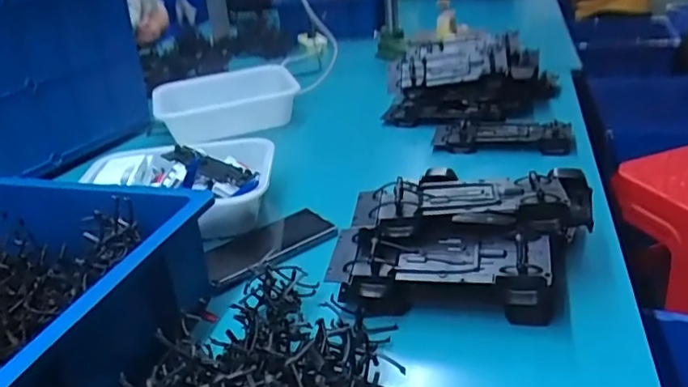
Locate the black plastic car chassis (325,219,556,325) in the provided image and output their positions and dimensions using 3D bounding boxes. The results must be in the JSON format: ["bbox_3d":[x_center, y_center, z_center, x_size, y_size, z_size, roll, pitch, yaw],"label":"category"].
[{"bbox_3d":[0.087,0.074,0.520,0.197,0.073,0.068,1,27,14],"label":"black plastic car chassis"}]

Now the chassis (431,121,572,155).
[{"bbox_3d":[0.227,-0.084,0.838,0.196,0.030,0.092,4,28,19],"label":"chassis"}]

